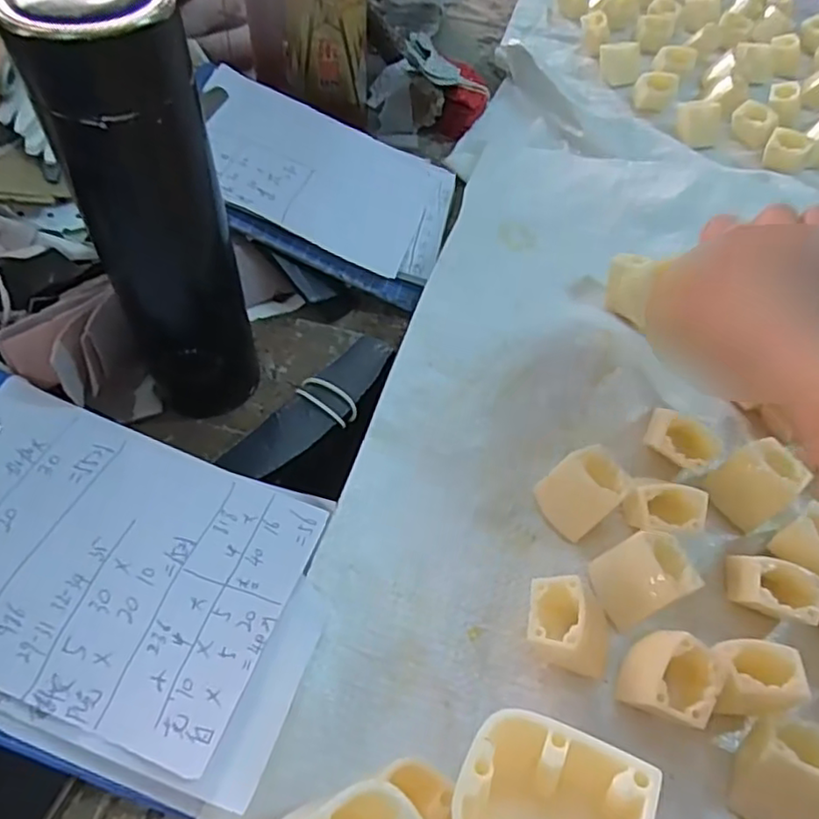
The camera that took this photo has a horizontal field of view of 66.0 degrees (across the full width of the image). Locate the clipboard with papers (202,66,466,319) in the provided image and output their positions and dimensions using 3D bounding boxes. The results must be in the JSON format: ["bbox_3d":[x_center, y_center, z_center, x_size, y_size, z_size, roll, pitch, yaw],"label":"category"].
[{"bbox_3d":[-0.072,-0.175,0.473,0.216,0.017,0.156,23,54,-10],"label":"clipboard with papers"}]

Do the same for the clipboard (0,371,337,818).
[{"bbox_3d":[-0.148,0.074,0.294,0.214,0.014,0.145,22,57,0],"label":"clipboard"}]

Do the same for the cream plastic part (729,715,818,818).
[{"bbox_3d":[0.164,0.158,0.273,0.040,0.028,0.044,11,55,5],"label":"cream plastic part"}]

